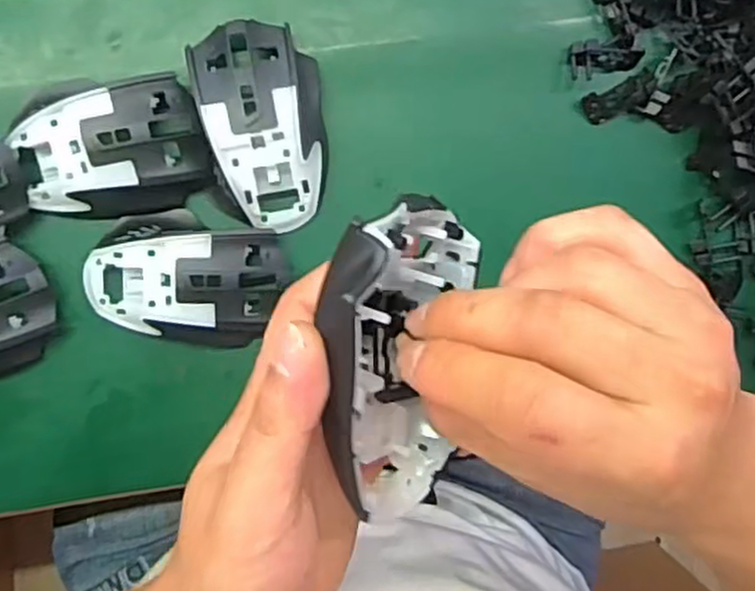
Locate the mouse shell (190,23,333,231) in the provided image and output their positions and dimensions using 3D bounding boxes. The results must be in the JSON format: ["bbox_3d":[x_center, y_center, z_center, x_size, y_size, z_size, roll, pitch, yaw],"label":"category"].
[{"bbox_3d":[-0.064,-0.096,0.421,0.071,0.036,0.118,-12,96,-4],"label":"mouse shell"}]

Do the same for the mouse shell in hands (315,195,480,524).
[{"bbox_3d":[0.002,0.024,0.260,0.036,0.072,0.114,12,113,27],"label":"mouse shell in hands"}]

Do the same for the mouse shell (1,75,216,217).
[{"bbox_3d":[-0.152,-0.083,0.411,0.103,0.030,0.075,-6,96,-5],"label":"mouse shell"}]

